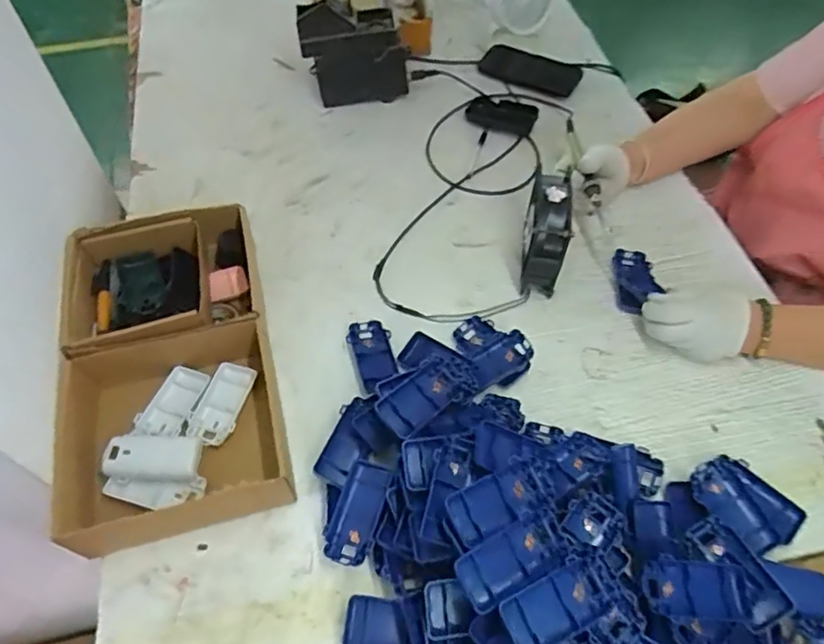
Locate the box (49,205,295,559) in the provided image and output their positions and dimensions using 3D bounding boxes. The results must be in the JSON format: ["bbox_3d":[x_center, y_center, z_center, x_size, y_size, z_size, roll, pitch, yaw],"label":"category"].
[{"bbox_3d":[-0.273,0.042,0.672,0.219,0.071,0.385,-13,57,-9],"label":"box"}]

